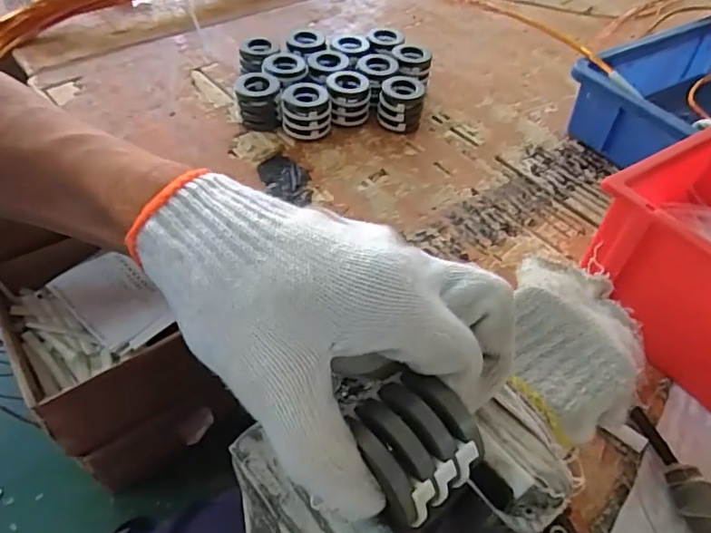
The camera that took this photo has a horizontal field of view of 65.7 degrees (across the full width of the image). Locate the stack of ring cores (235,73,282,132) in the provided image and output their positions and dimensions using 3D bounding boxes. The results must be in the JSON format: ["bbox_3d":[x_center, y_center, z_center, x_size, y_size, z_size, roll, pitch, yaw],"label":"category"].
[{"bbox_3d":[-0.101,-0.172,0.574,0.045,0.043,0.046,-2,48,-7],"label":"stack of ring cores"}]

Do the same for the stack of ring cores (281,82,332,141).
[{"bbox_3d":[-0.051,-0.160,0.572,0.047,0.041,0.047,-1,48,-6],"label":"stack of ring cores"}]

